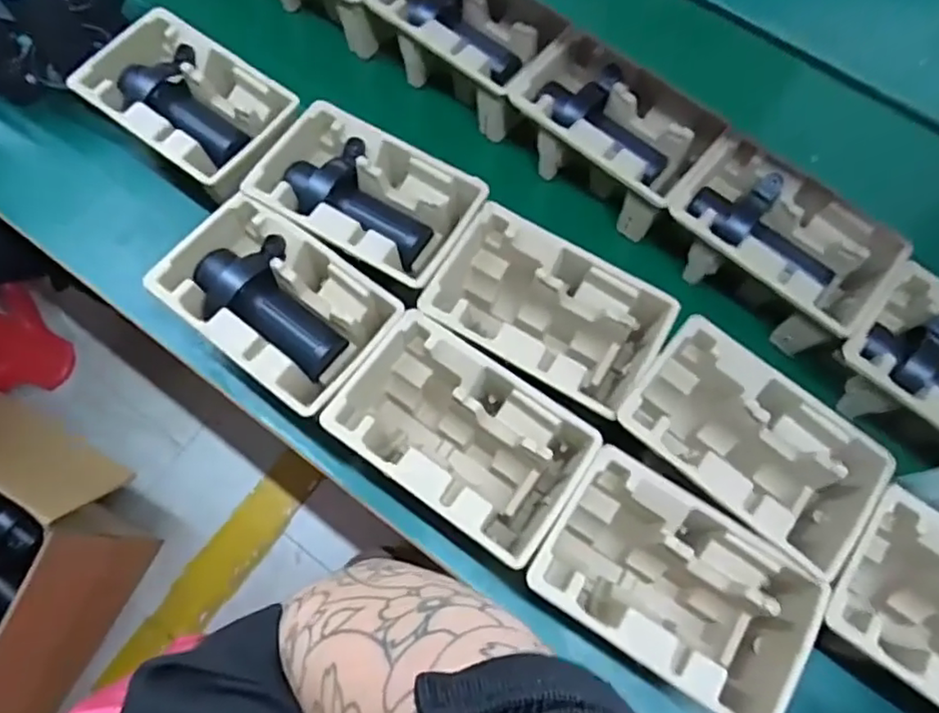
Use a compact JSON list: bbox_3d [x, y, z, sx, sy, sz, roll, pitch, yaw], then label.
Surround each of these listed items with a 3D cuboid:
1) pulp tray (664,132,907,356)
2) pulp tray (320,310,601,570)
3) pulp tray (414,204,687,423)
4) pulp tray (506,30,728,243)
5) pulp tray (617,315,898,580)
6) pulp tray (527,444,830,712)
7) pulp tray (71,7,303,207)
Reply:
[{"bbox_3d":[0.333,-0.125,0.676,0.223,0.098,0.144,41,74,11],"label":"pulp tray"},{"bbox_3d":[-0.009,0.082,0.596,0.223,0.100,0.142,35,73,10],"label":"pulp tray"},{"bbox_3d":[0.076,-0.035,0.653,0.230,0.105,0.145,30,72,8],"label":"pulp tray"},{"bbox_3d":[0.166,-0.265,0.731,0.227,0.094,0.144,43,74,12],"label":"pulp tray"},{"bbox_3d":[0.260,0.090,0.594,0.228,0.100,0.142,38,73,10],"label":"pulp tray"},{"bbox_3d":[0.175,0.206,0.554,0.219,0.106,0.142,34,73,9],"label":"pulp tray"},{"bbox_3d":[-0.312,-0.286,0.689,0.241,0.051,0.152,36,73,10],"label":"pulp tray"}]

